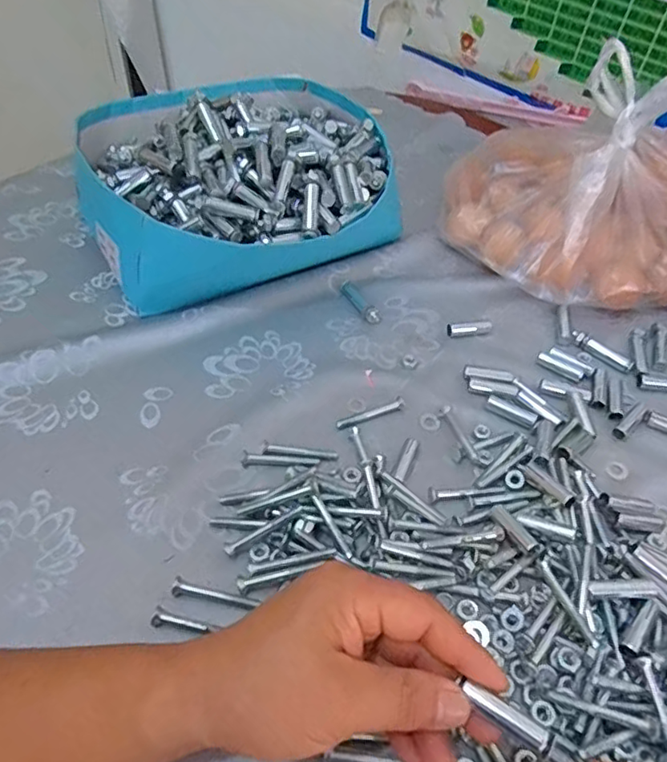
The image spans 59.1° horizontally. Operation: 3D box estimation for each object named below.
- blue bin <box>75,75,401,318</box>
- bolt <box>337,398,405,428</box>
[{"bbox_3d":[-0.089,-0.199,0.570,0.283,0.113,0.279,-16,52,-17],"label":"blue bin"},{"bbox_3d":[0.029,0.025,0.454,0.057,0.005,0.008,-19,53,-20],"label":"bolt"}]

